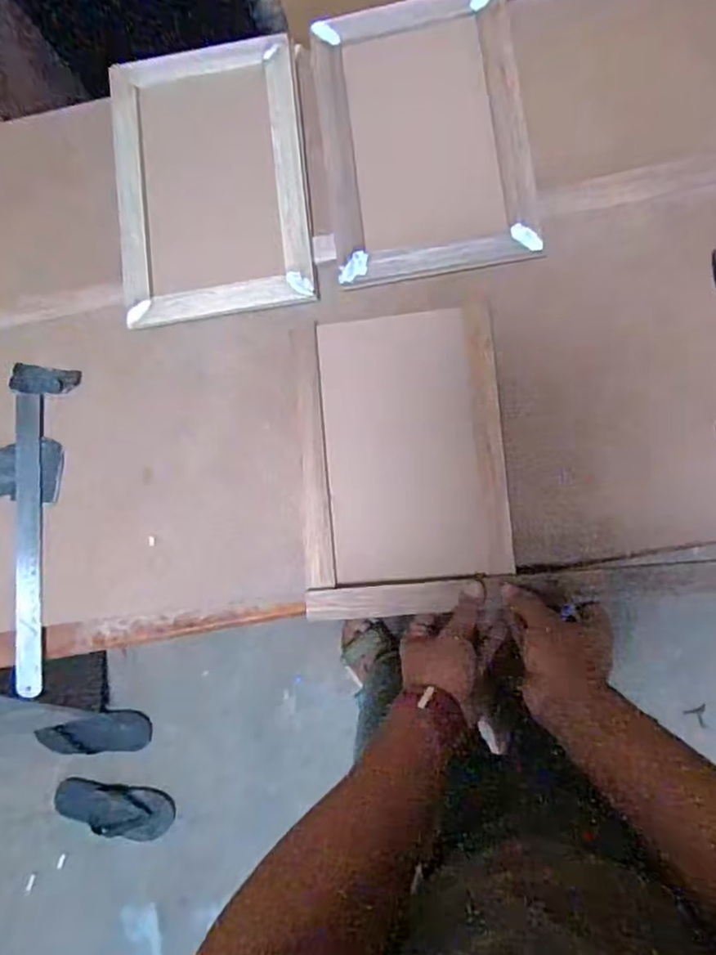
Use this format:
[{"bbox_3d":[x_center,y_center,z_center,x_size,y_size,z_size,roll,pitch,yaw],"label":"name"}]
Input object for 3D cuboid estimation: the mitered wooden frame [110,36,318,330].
[{"bbox_3d":[-0.161,-0.327,0.684,0.204,0.030,0.312,-7,82,5],"label":"mitered wooden frame"}]

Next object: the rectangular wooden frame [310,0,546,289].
[{"bbox_3d":[0.067,-0.357,0.649,0.204,0.025,0.299,-7,87,8],"label":"rectangular wooden frame"}]

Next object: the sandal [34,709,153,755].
[{"bbox_3d":[-0.596,0.575,1.409,0.254,0.041,0.100,-3,83,8],"label":"sandal"}]

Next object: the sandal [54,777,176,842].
[{"bbox_3d":[-0.553,0.746,1.402,0.274,0.031,0.111,4,84,9],"label":"sandal"}]

